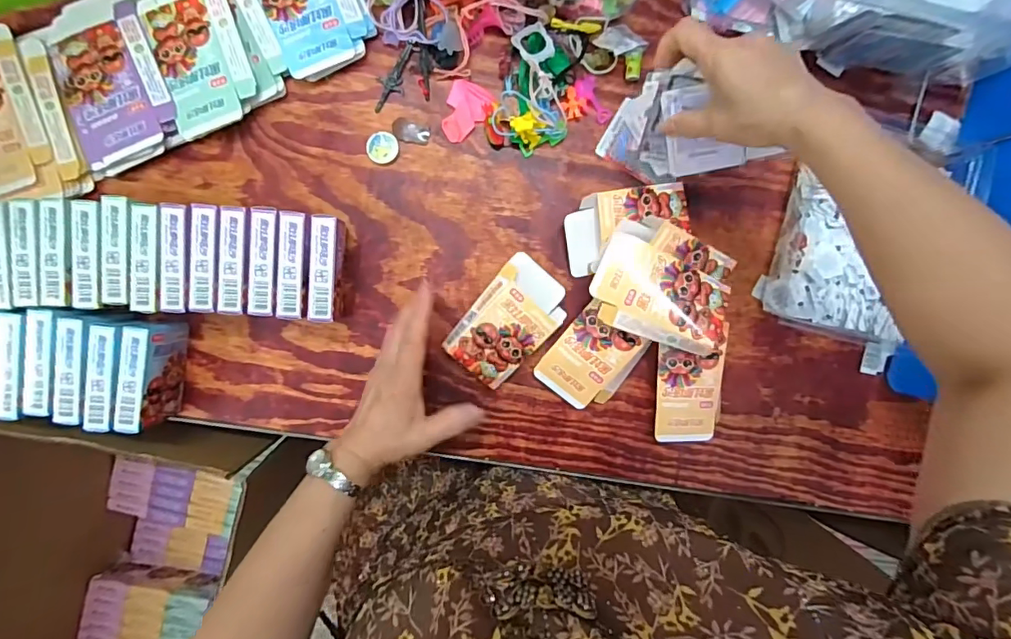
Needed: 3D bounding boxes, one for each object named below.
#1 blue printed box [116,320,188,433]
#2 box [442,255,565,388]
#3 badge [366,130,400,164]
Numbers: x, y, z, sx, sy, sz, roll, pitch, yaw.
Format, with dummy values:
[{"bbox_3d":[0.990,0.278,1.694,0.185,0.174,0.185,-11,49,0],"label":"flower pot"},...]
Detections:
[{"bbox_3d":[-0.329,0.050,0.470,0.023,0.067,0.095,7,92,-3],"label":"blue printed box"},{"bbox_3d":[0.004,0.002,0.490,0.075,0.039,0.120,39,90,-4],"label":"box"},{"bbox_3d":[-0.123,-0.172,0.496,0.031,0.007,0.033,0,92,-3],"label":"badge"}]

